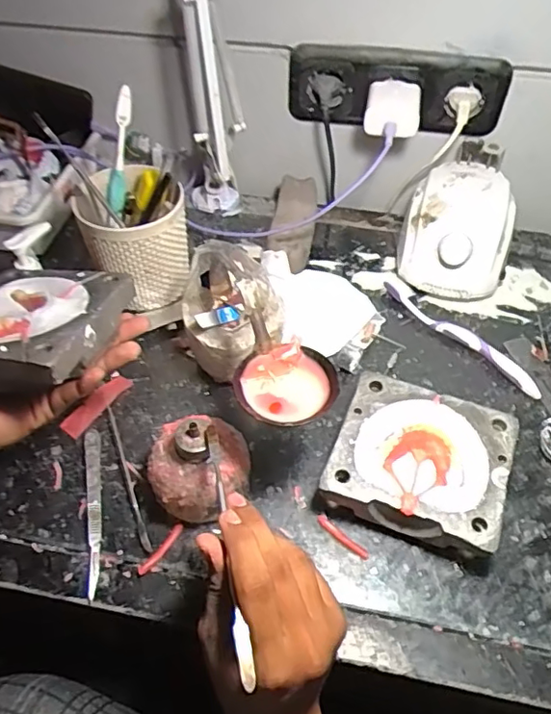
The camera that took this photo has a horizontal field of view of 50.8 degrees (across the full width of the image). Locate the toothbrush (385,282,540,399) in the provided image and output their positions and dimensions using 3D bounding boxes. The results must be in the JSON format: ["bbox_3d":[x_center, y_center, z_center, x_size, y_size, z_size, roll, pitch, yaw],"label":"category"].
[{"bbox_3d":[0.179,-0.021,0.562,0.020,0.014,0.178,-36,60,-27],"label":"toothbrush"}]

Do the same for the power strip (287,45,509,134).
[{"bbox_3d":[0.124,-0.274,0.603,0.225,0.078,0.033,9,51,6],"label":"power strip"}]

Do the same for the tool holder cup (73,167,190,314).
[{"bbox_3d":[-0.137,-0.114,0.554,0.094,0.104,0.100,-35,59,-26],"label":"tool holder cup"}]

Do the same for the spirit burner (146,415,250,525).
[{"bbox_3d":[-0.057,0.084,0.432,0.072,0.075,0.066,0,50,0],"label":"spirit burner"}]

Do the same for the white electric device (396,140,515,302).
[{"bbox_3d":[0.189,-0.140,0.611,0.106,0.084,0.147,11,51,8],"label":"white electric device"}]

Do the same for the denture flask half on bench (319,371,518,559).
[{"bbox_3d":[0.113,0.083,0.456,0.125,0.043,0.115,18,53,14],"label":"denture flask half on bench"}]

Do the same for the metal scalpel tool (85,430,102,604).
[{"bbox_3d":[-0.141,0.116,0.450,0.012,0.004,0.133,-6,56,-10],"label":"metal scalpel tool"}]

